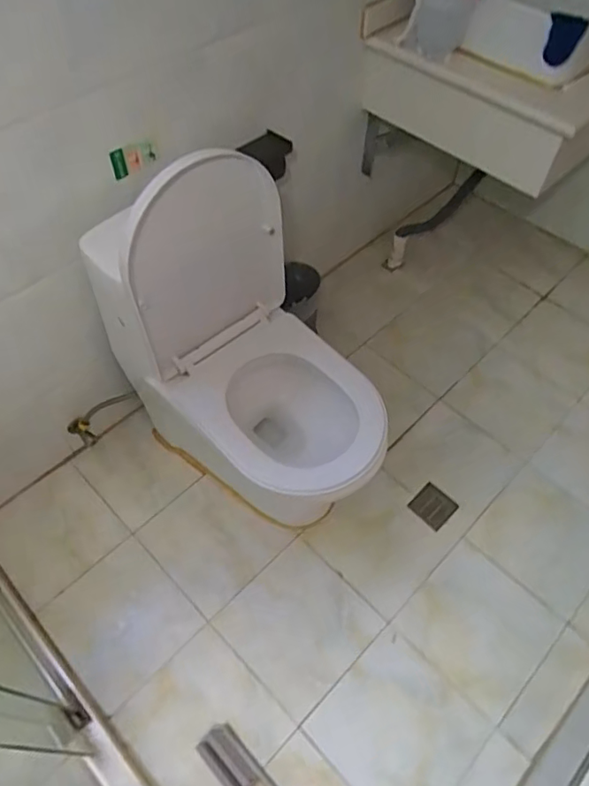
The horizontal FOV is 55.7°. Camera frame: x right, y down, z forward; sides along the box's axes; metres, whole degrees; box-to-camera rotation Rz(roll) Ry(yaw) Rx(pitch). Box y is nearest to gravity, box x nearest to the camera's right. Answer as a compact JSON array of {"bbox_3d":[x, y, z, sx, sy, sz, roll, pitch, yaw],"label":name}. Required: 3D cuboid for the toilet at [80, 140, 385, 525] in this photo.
[{"bbox_3d":[-0.084,-0.054,1.281,0.655,0.890,0.371,39,64,24],"label":"toilet"}]

